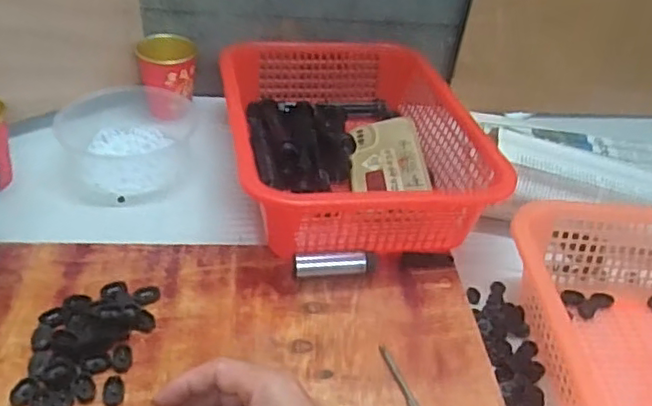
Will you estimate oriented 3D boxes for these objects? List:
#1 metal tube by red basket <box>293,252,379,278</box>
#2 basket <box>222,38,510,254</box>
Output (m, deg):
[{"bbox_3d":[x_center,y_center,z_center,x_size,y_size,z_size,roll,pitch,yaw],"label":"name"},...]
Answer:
[{"bbox_3d":[0.009,0.057,0.561,0.077,0.025,0.018,-3,40,-12],"label":"metal tube by red basket"},{"bbox_3d":[0.022,-0.073,0.673,0.244,0.088,0.317,-2,40,-11],"label":"basket"}]

